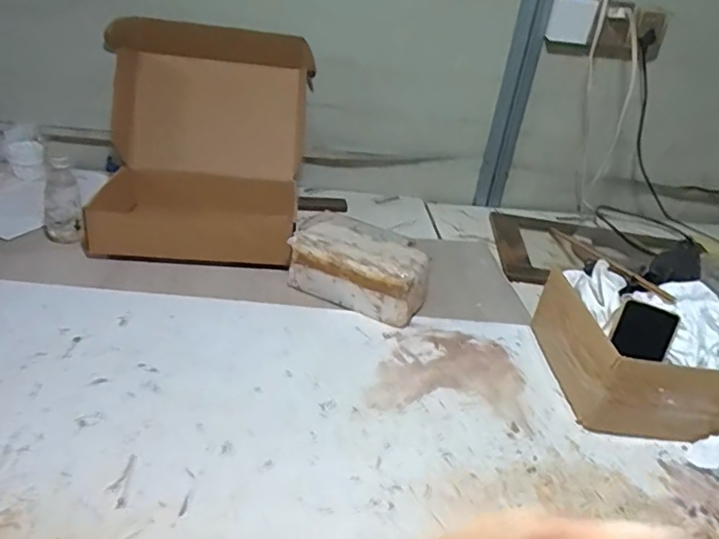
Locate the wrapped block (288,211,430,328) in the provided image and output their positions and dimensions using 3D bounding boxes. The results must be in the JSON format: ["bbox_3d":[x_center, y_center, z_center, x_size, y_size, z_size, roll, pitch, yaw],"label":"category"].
[{"bbox_3d":[0.000,-0.005,0.989,0.237,0.124,0.110,18,32,16],"label":"wrapped block"}]

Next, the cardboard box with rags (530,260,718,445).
[{"bbox_3d":[0.463,0.109,0.862,0.320,0.166,0.268,6,30,-4],"label":"cardboard box with rags"}]

